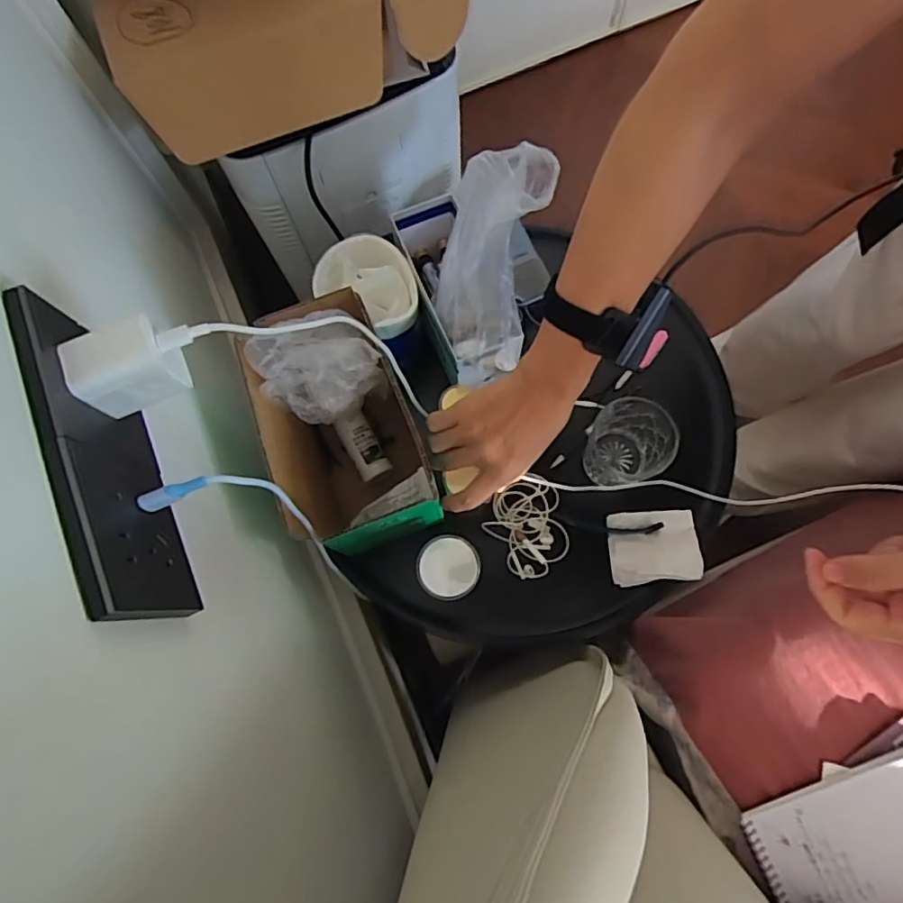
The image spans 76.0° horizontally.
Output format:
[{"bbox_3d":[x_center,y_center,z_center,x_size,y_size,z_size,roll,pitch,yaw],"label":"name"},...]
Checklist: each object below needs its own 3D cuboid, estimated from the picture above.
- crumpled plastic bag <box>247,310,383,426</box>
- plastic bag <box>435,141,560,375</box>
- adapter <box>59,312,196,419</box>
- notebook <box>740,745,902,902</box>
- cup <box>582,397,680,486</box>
[{"bbox_3d":[-0.117,-0.074,0.506,0.100,0.065,0.087,-36,78,-8],"label":"crumpled plastic bag"},{"bbox_3d":[0.039,-0.194,0.575,0.100,0.089,0.216,11,107,3],"label":"plastic bag"},{"bbox_3d":[-0.169,-0.046,0.306,0.052,0.034,0.034,-18,76,-4],"label":"adapter"},{"bbox_3d":[0.304,0.275,0.405,0.168,0.017,0.102,-24,78,-1],"label":"notebook"},{"bbox_3d":[0.187,-0.005,0.612,0.077,0.080,0.077,0,75,0],"label":"cup"}]

